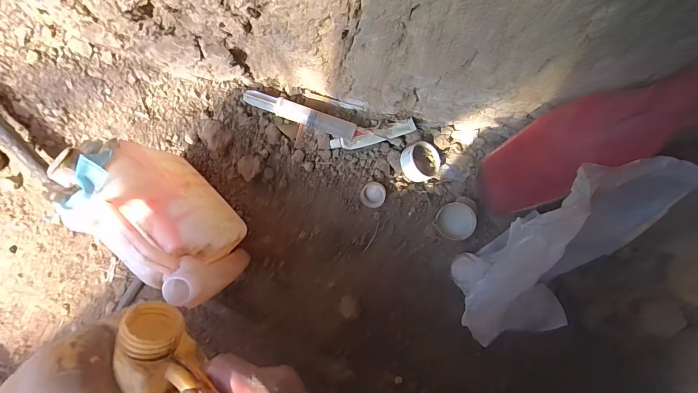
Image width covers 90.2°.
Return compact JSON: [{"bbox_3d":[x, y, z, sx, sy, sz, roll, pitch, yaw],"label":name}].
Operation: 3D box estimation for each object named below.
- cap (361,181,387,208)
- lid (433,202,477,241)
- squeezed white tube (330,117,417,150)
[{"bbox_3d":[0.031,-0.002,0.444,0.031,0.010,0.033,0,89,-3],"label":"cap"},{"bbox_3d":[0.135,0.031,0.439,0.046,0.010,0.046,-4,81,29],"label":"lid"},{"bbox_3d":[0.030,-0.077,0.438,0.106,0.018,0.021,-14,90,-3],"label":"squeezed white tube"}]

